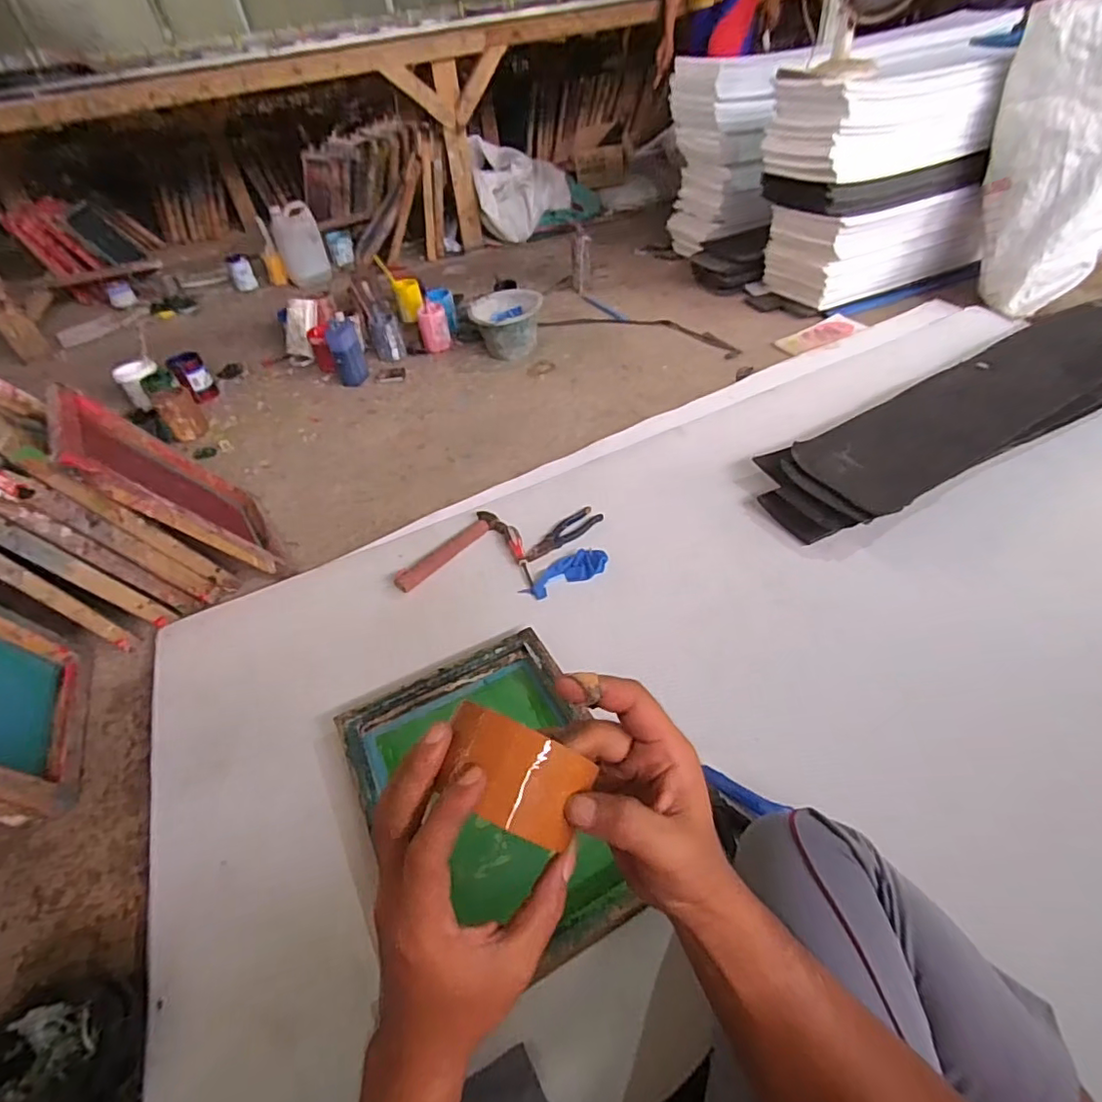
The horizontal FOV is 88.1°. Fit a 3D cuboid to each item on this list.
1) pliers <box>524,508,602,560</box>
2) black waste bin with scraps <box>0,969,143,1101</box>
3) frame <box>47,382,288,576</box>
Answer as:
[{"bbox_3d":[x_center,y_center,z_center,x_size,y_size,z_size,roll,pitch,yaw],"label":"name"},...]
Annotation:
[{"bbox_3d":[0.024,-0.039,1.228,0.199,0.016,0.059,-30,48,-21],"label":"pliers"},{"bbox_3d":[-0.571,0.588,0.656,0.139,0.098,0.181,2,45,10],"label":"black waste bin with scraps"},{"bbox_3d":[-0.791,-0.132,1.196,0.055,0.467,0.346,-46,51,-2],"label":"frame"}]

